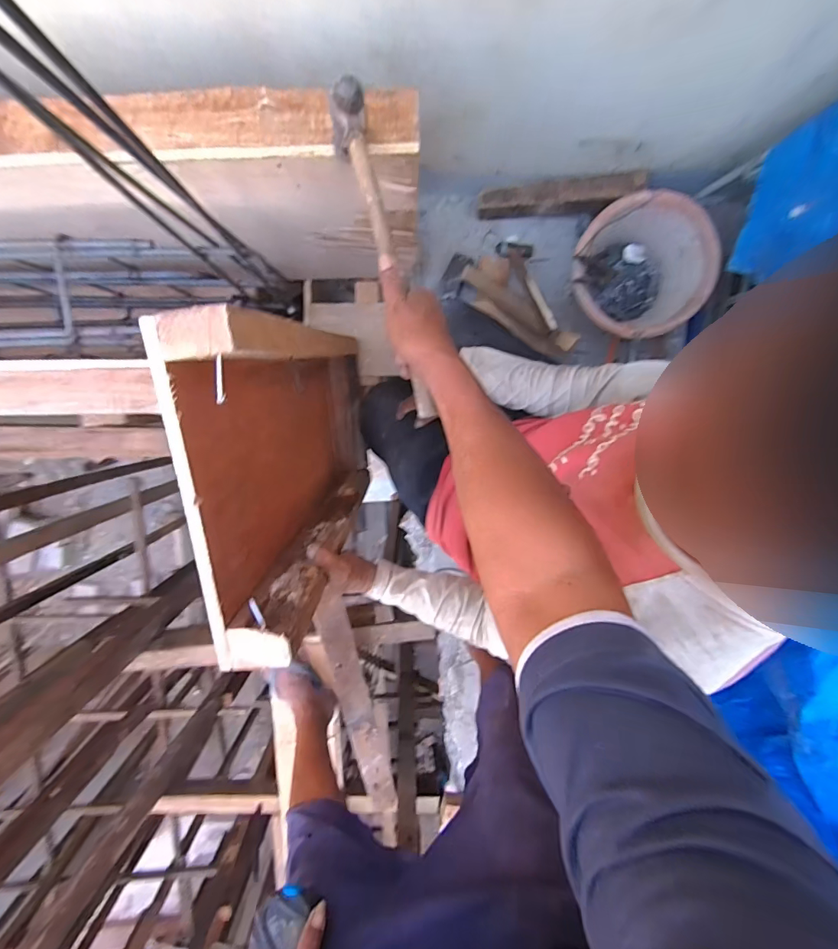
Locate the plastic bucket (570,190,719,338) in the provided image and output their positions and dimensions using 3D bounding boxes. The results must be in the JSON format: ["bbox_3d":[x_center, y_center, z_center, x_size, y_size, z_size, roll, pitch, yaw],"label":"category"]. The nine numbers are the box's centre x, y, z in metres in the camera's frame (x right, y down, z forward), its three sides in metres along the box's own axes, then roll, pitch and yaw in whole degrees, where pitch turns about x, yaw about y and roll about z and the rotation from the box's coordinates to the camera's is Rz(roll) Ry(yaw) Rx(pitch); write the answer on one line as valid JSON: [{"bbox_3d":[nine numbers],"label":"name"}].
[{"bbox_3d":[0.417,-0.406,0.851,0.226,0.153,0.227,0,99,-2],"label":"plastic bucket"}]

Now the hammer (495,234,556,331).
[{"bbox_3d":[0.222,-0.391,0.856,0.075,0.030,0.291,-7,55,-1],"label":"hammer"}]

